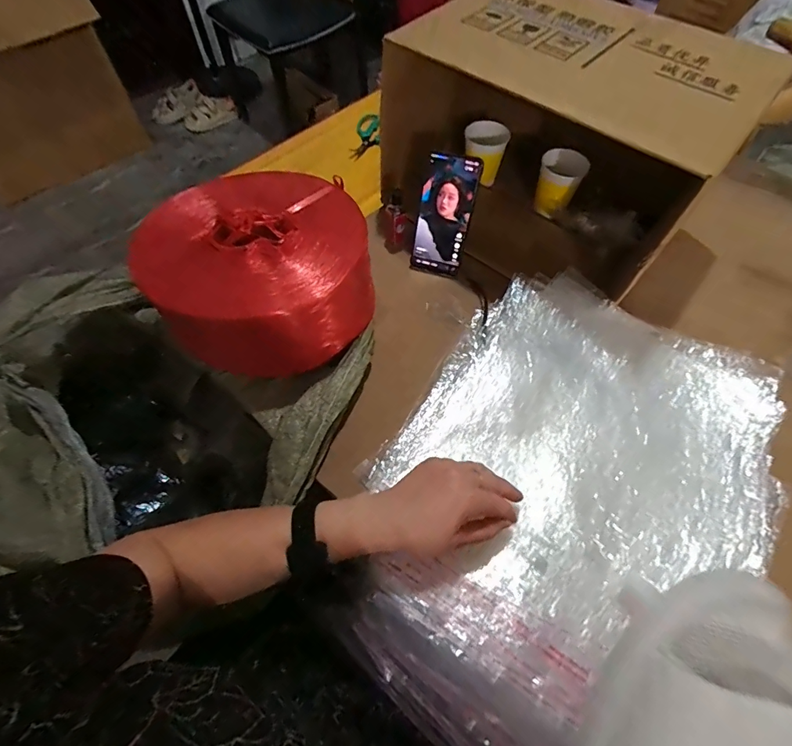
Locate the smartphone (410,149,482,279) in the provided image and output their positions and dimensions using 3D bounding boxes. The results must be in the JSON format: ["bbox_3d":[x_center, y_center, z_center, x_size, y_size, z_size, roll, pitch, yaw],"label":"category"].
[{"bbox_3d":[0.067,-0.216,0.591,0.071,0.158,0.015,20,38,12],"label":"smartphone"}]

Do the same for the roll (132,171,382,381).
[{"bbox_3d":[-0.170,-0.126,0.546,0.269,0.135,0.249,-10,60,-6],"label":"roll"}]

